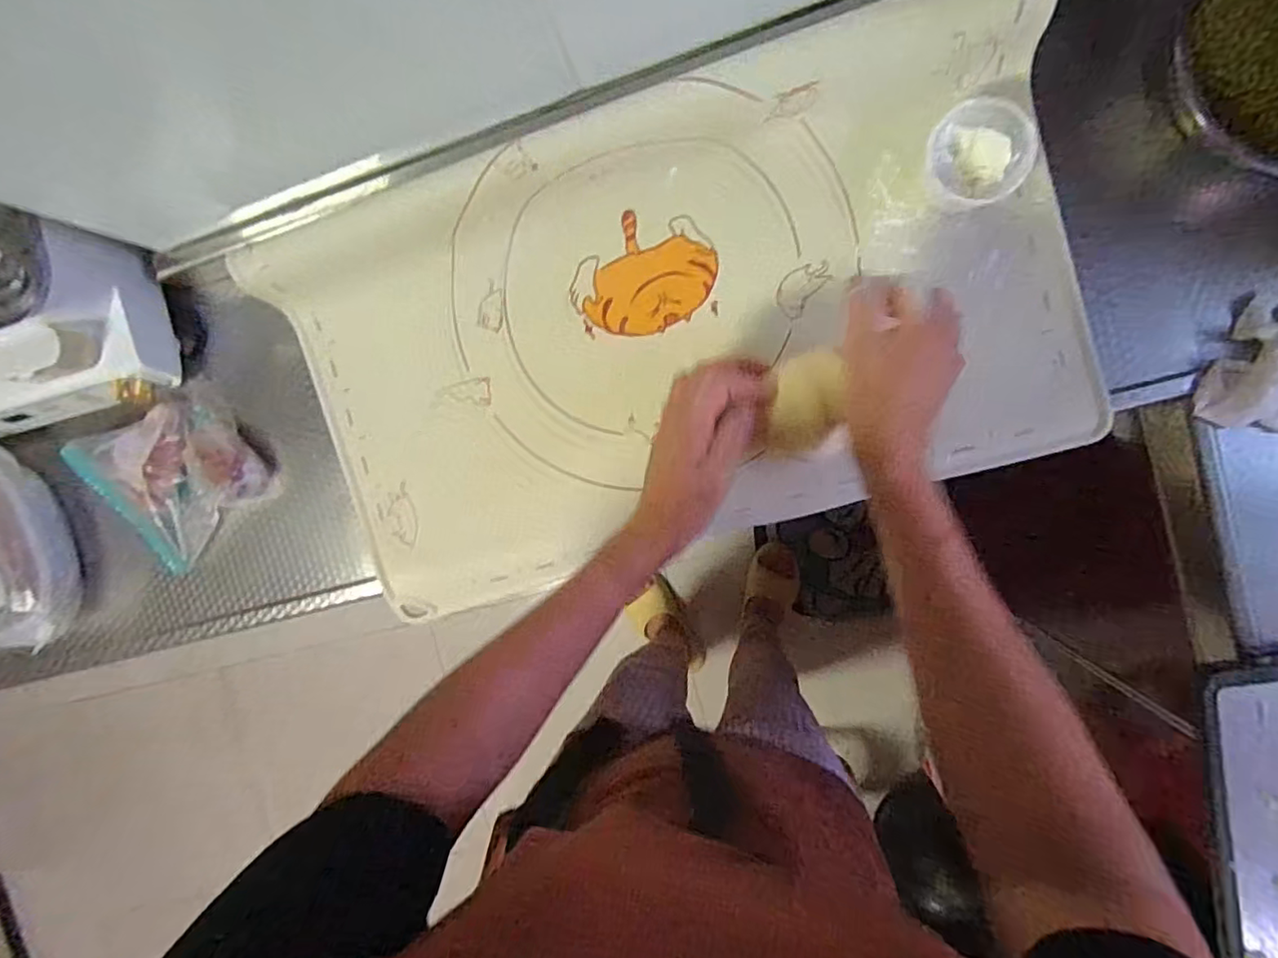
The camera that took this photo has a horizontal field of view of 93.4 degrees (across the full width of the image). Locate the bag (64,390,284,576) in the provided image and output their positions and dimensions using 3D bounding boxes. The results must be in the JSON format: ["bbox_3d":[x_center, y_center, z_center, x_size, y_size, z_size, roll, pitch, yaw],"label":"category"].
[{"bbox_3d":[-0.463,-0.004,0.608,0.163,0.051,0.146,-35,90,9],"label":"bag"}]

